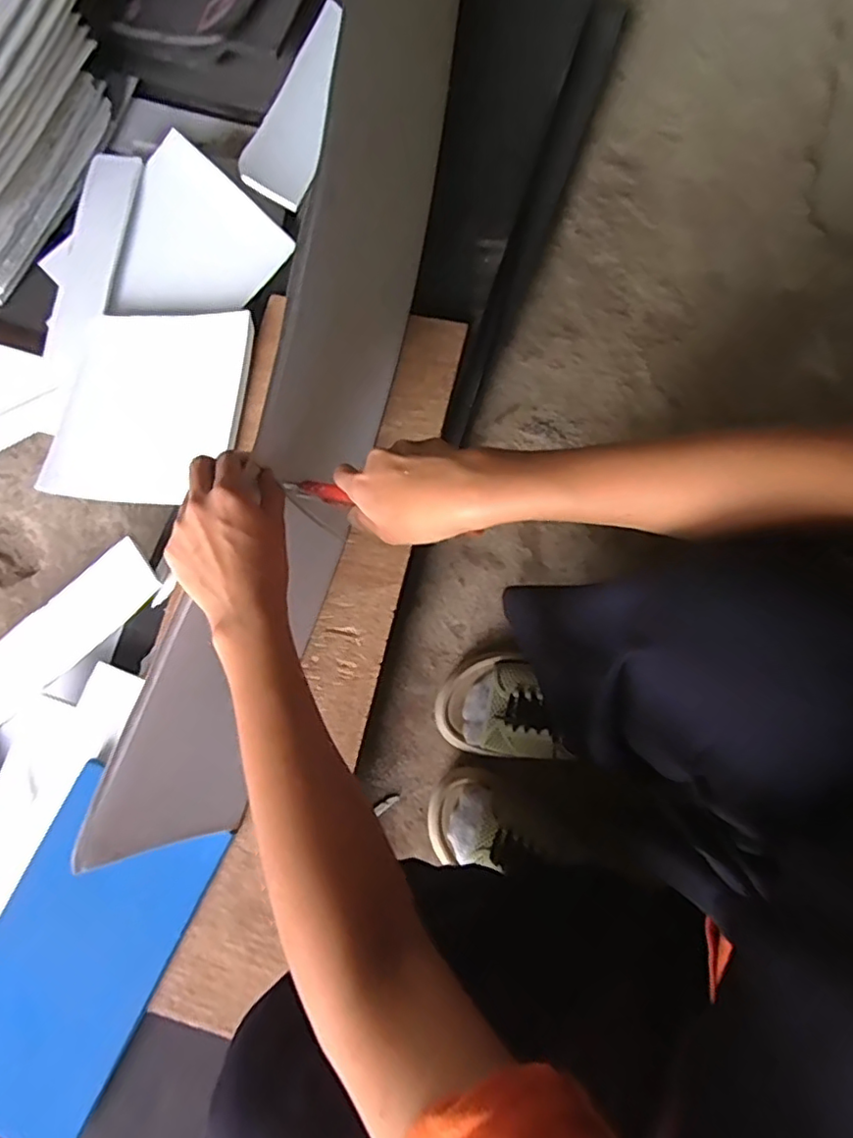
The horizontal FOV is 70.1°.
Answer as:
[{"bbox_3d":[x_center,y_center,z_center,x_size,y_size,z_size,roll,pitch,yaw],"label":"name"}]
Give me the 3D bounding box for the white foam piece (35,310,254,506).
[{"bbox_3d":[-0.299,-0.176,0.652,0.216,0.016,0.209,7,84,14],"label":"white foam piece"}]

